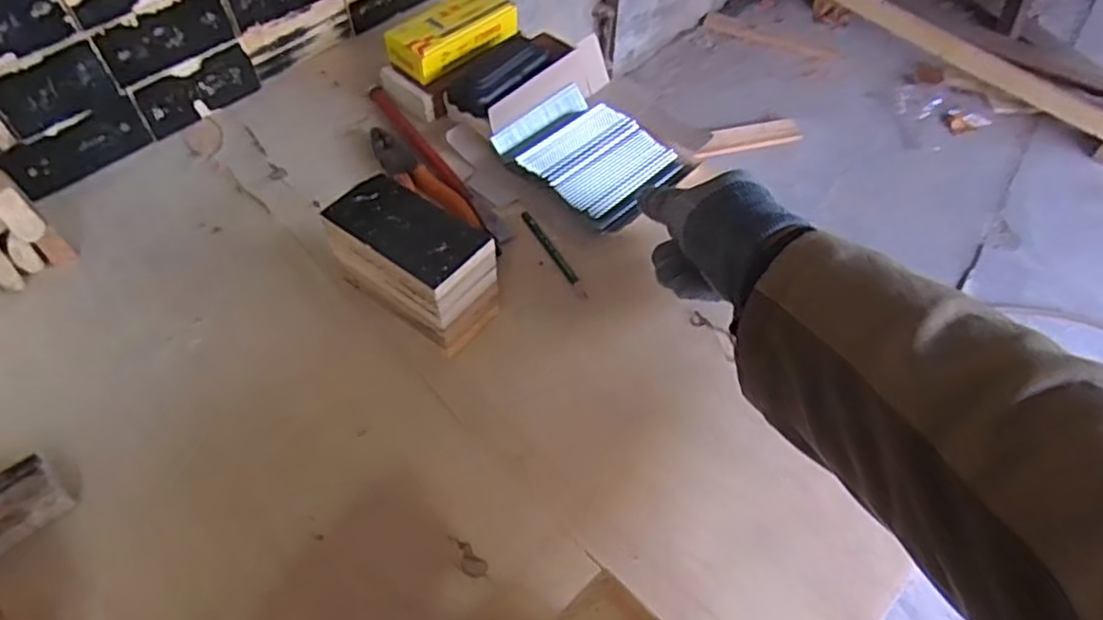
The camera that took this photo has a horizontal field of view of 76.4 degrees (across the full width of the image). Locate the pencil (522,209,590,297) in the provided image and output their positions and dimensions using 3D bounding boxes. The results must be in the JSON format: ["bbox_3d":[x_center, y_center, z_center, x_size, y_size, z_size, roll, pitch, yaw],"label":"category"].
[{"bbox_3d":[0.002,-0.049,0.598,0.009,0.004,0.103,-25,57,-17],"label":"pencil"}]

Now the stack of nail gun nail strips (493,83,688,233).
[{"bbox_3d":[0.036,-0.144,0.647,0.150,0.021,0.113,39,63,25],"label":"stack of nail gun nail strips"}]

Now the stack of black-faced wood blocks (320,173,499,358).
[{"bbox_3d":[-0.105,-0.034,0.535,0.120,0.084,0.063,30,59,21],"label":"stack of black-faced wood blocks"}]

